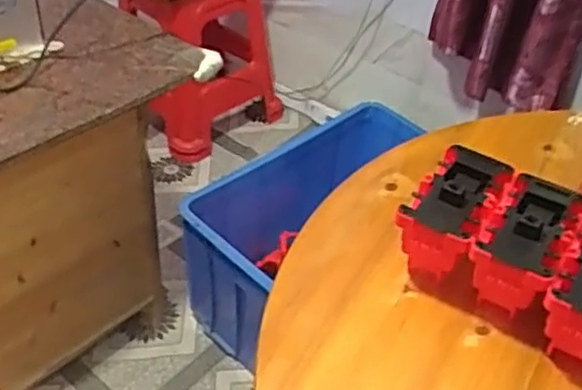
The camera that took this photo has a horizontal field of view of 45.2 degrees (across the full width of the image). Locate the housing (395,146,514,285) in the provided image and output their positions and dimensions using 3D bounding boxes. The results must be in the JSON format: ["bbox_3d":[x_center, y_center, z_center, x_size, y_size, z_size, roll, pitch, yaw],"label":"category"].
[{"bbox_3d":[0.182,0.017,0.780,0.078,0.093,0.171,23,43,21],"label":"housing"}]

